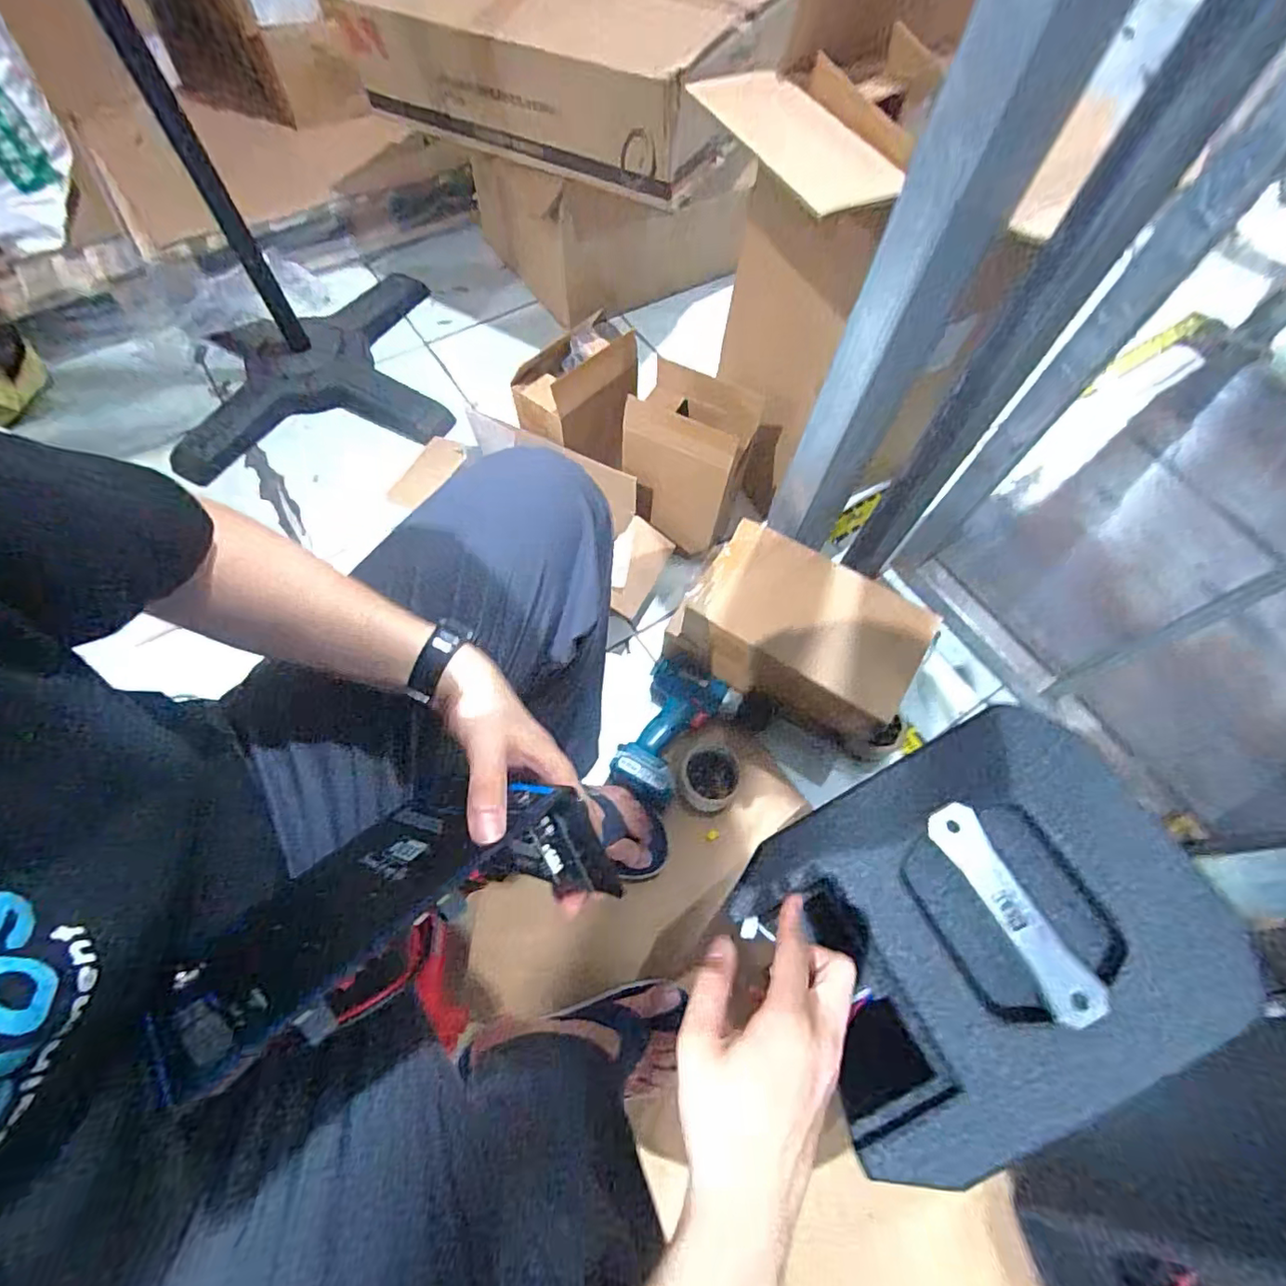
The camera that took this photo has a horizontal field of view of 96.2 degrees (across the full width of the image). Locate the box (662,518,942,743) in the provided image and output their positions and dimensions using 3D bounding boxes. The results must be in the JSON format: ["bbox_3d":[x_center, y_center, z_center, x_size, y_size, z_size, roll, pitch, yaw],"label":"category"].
[{"bbox_3d":[0.215,-0.012,0.805,0.300,0.174,0.181,28,67,11],"label":"box"}]

